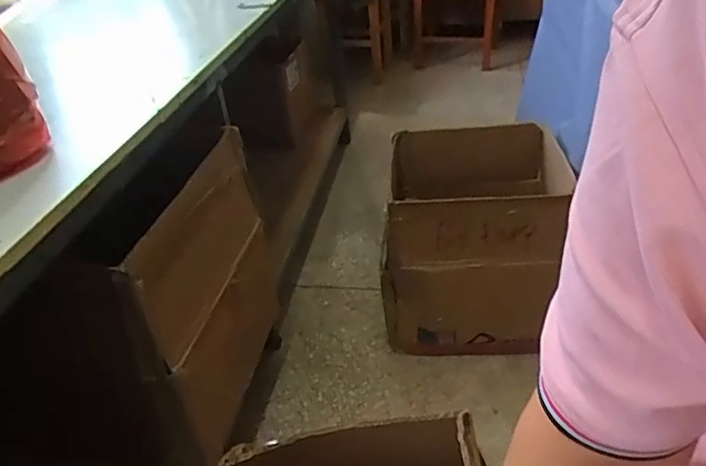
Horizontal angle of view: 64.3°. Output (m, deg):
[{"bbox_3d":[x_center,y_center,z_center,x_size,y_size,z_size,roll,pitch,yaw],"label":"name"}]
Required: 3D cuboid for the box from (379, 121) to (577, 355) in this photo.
[{"bbox_3d":[0.285,0.021,1.331,0.404,0.434,0.333,-1,36,6],"label":"box"}]

